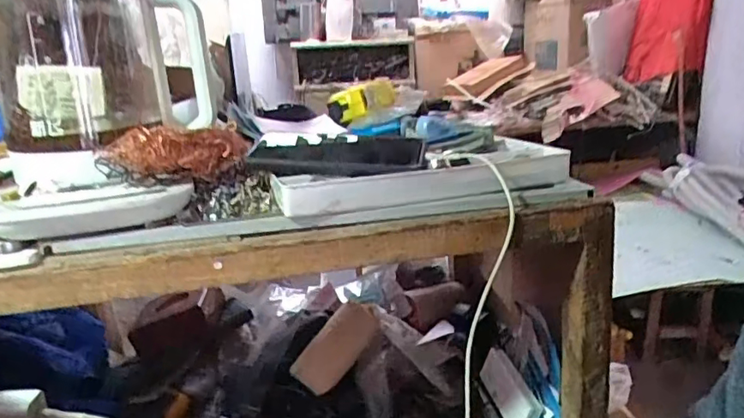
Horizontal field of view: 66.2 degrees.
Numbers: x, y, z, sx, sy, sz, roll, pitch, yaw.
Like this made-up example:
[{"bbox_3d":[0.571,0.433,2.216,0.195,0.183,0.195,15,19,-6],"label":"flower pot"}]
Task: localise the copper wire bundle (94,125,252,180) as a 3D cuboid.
[{"bbox_3d":[-0.166,-0.051,0.502,0.128,0.045,0.027,-14,21,-33],"label":"copper wire bundle"}]

